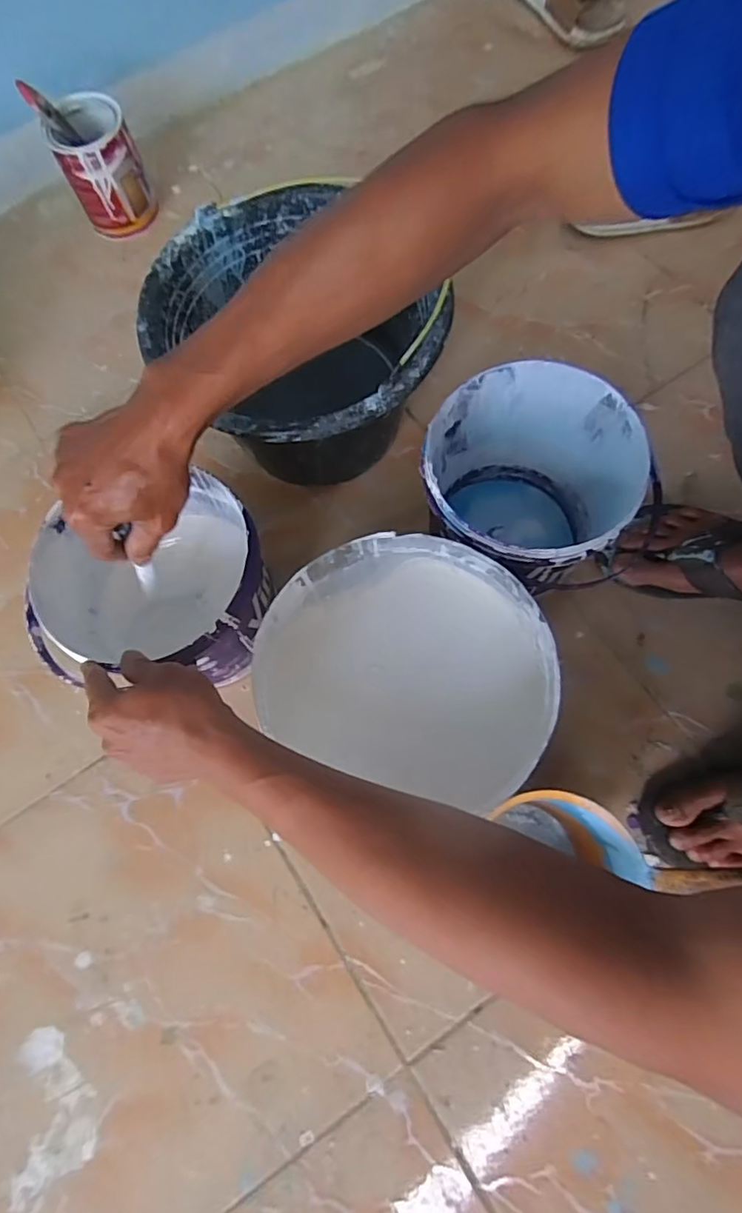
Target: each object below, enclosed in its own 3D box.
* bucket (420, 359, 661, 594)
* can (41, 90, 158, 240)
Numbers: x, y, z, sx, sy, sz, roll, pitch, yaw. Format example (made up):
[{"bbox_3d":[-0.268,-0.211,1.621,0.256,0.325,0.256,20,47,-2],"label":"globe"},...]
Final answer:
[{"bbox_3d":[0.147,-0.103,0.563,0.187,0.182,0.186,-1,72,2],"label":"bucket"},{"bbox_3d":[-0.367,-0.603,0.774,0.099,0.126,0.098,-1,72,2],"label":"can"}]

